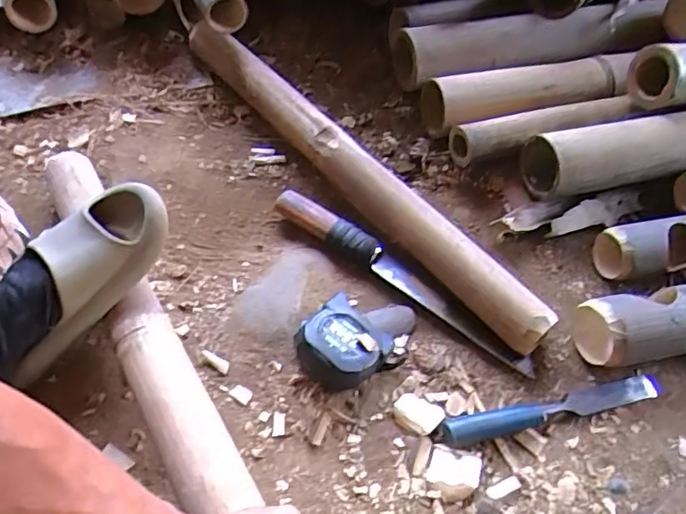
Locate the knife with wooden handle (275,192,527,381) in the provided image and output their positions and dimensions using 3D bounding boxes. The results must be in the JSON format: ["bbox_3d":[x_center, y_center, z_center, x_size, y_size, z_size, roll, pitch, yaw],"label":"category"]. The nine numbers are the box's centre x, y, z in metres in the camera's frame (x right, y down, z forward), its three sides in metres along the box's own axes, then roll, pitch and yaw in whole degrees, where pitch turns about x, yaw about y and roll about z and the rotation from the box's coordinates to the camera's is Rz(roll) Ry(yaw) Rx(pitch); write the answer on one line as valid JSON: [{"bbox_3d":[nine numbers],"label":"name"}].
[{"bbox_3d":[0.066,0.019,0.636,0.339,0.036,0.032,31,55,18],"label":"knife with wooden handle"}]

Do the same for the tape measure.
[{"bbox_3d":[-0.001,0.089,0.564,0.081,0.047,0.079,36,57,21],"label":"tape measure"}]

